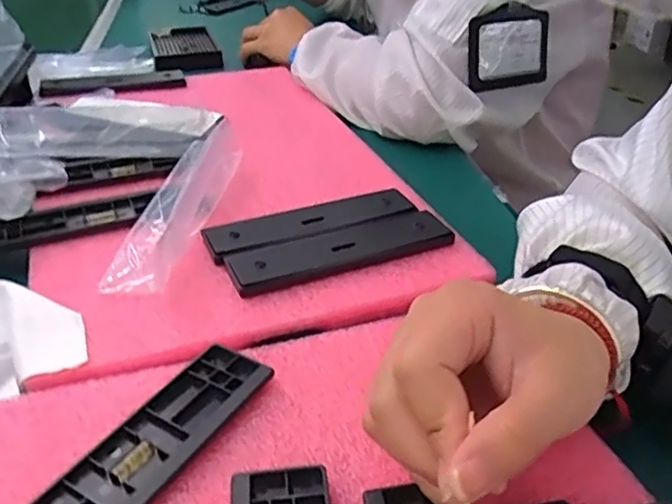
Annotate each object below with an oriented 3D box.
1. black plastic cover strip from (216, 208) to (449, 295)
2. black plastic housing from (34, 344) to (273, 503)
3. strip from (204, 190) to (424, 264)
[{"bbox_3d":[0.004,-0.004,0.433,0.158,0.009,0.043,-14,35,-19],"label":"black plastic cover strip"},{"bbox_3d":[-0.092,0.097,0.288,0.041,0.009,0.158,18,37,26],"label":"black plastic housing"},{"bbox_3d":[-0.018,-0.025,0.466,0.159,0.008,0.048,-15,36,-20],"label":"strip"}]

